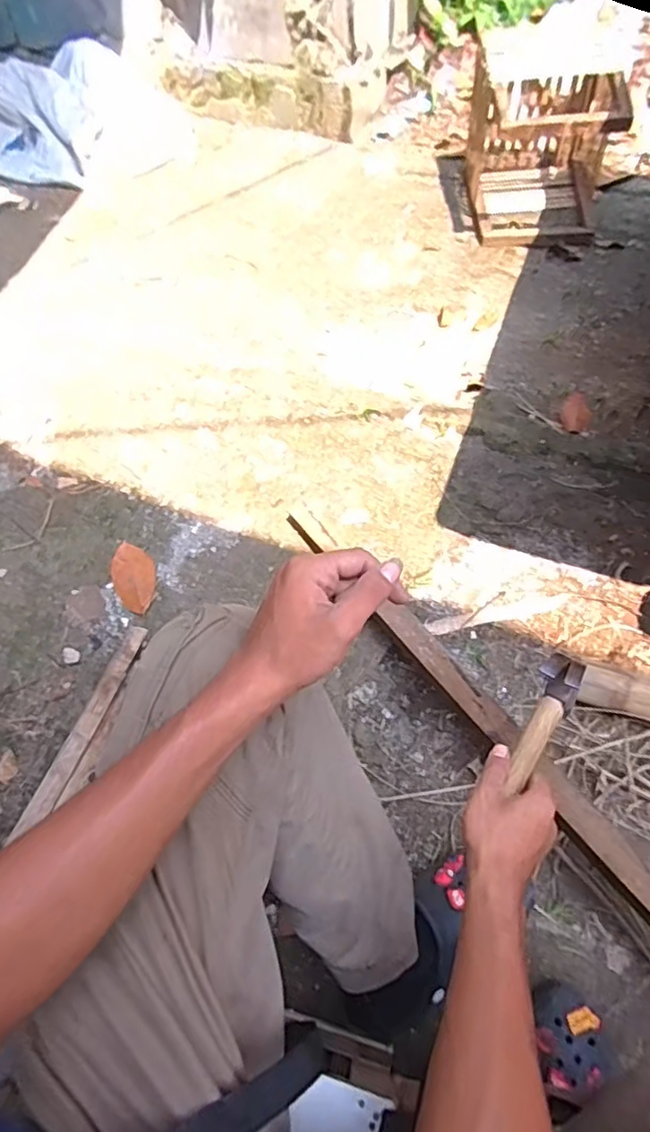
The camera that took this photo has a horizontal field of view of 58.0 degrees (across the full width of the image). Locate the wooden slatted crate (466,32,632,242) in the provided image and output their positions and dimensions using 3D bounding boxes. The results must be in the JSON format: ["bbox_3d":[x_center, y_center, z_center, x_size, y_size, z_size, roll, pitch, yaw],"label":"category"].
[{"bbox_3d":[0.509,-0.991,1.385,0.311,0.274,0.384,3,60,6],"label":"wooden slatted crate"}]

